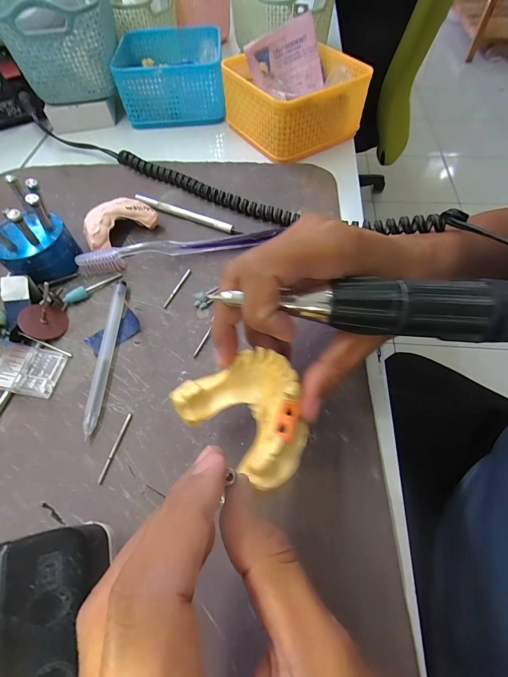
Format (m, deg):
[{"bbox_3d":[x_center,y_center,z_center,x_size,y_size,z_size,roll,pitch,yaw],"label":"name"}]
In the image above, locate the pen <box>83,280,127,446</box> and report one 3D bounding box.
[{"bbox_3d":[-0.110,0.009,0.237,0.010,0.008,0.123,-1,60,0],"label":"pen"}]

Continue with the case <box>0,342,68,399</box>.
[{"bbox_3d":[-0.165,0.023,0.229,0.047,0.010,0.034,8,60,6],"label":"case"}]

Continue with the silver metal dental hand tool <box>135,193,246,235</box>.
[{"bbox_3d":[-0.066,-0.122,0.316,0.121,0.010,0.007,23,63,13],"label":"silver metal dental hand tool"}]

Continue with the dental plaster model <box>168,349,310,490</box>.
[{"bbox_3d":[-0.002,0.034,0.164,0.071,0.026,0.053,38,67,20],"label":"dental plaster model"}]

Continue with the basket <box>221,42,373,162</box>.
[{"bbox_3d":[0.047,-0.287,0.379,0.130,0.061,0.130,-30,64,-15],"label":"basket"}]

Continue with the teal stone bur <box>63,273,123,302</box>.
[{"bbox_3d":[-0.136,-0.044,0.269,0.050,0.010,0.007,-35,65,-18],"label":"teal stone bur"}]

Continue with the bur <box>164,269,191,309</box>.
[{"bbox_3d":[-0.065,-0.044,0.270,0.004,0.004,0.044,20,62,12],"label":"bur"}]

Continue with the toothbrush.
[{"bbox_3d":[-0.066,-0.081,0.283,0.175,0.019,0.012,-11,60,-5],"label":"toothbrush"}]

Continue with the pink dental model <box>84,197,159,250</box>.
[{"bbox_3d":[-0.126,-0.106,0.298,0.065,0.028,0.039,-36,66,-18],"label":"pink dental model"}]

